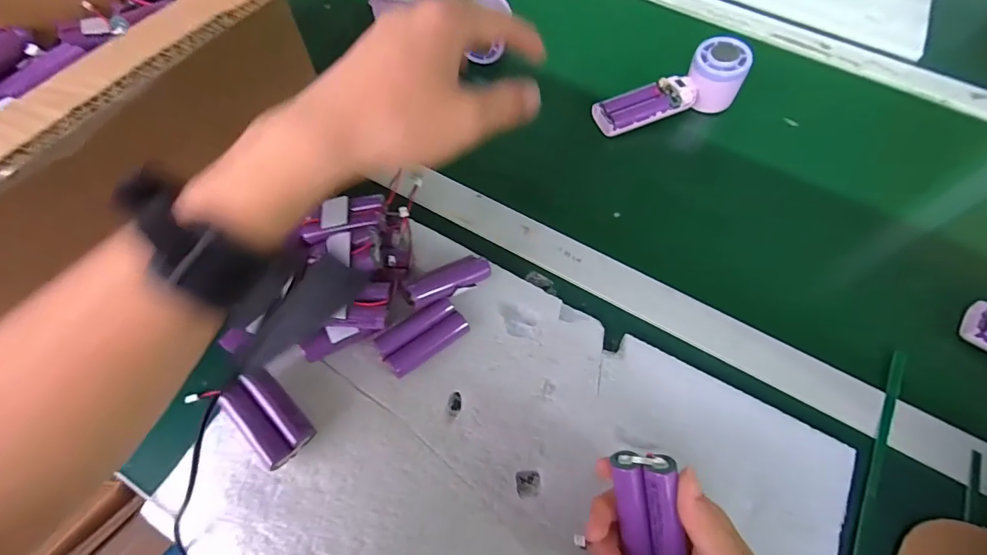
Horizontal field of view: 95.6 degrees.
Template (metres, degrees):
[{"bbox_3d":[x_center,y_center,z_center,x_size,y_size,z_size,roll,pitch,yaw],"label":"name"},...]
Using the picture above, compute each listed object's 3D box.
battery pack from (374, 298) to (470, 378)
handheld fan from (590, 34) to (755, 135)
[{"bbox_3d":[-0.054,0.046,0.344,0.066,0.020,0.033,-33,68,-15],"label":"battery pack"},{"bbox_3d":[0.188,-0.198,0.480,0.160,0.064,0.047,-18,65,-8],"label":"handheld fan"}]

